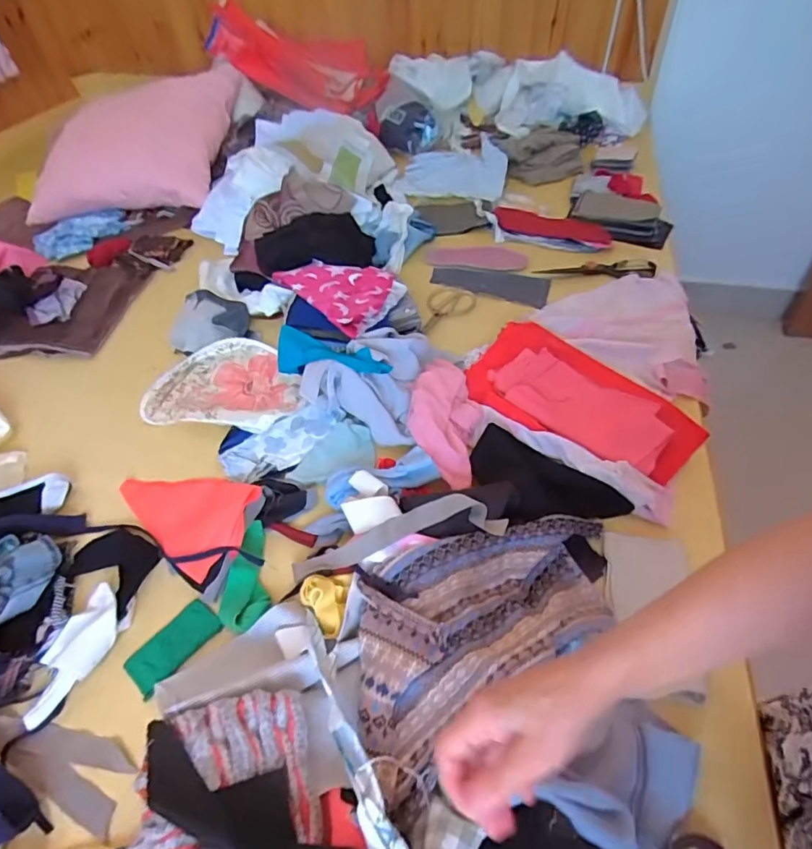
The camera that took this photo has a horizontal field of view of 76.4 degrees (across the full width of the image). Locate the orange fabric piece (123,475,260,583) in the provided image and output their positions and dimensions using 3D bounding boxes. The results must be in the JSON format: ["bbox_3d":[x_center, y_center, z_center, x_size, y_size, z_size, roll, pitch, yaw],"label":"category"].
[{"bbox_3d":[-0.298,0.102,0.711,0.236,0.064,0.127,33,58,29],"label":"orange fabric piece"}]

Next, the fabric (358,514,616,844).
[{"bbox_3d":[0.074,0.188,0.550,0.370,0.038,0.201,-33,54,-24],"label":"fabric"}]

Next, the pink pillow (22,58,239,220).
[{"bbox_3d":[-0.634,-0.641,1.181,0.508,0.208,0.263,-7,48,-3],"label":"pink pillow"}]

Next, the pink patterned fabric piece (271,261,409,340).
[{"bbox_3d":[-0.114,-0.259,0.940,0.159,0.025,0.237,-35,55,-25],"label":"pink patterned fabric piece"}]

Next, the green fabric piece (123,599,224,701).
[{"bbox_3d":[-0.269,0.258,0.601,0.055,0.007,0.102,33,58,29],"label":"green fabric piece"}]

